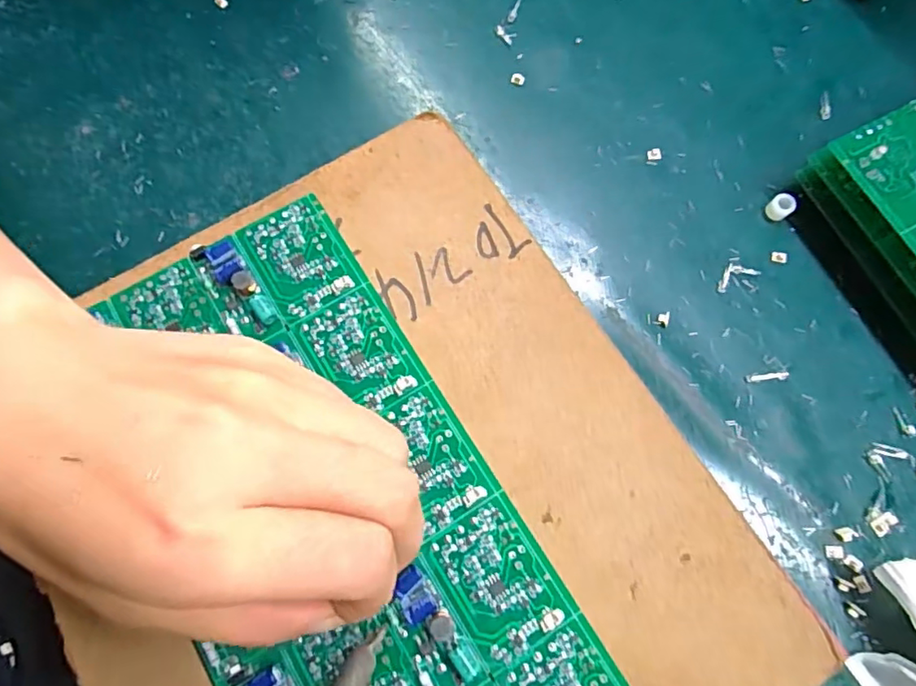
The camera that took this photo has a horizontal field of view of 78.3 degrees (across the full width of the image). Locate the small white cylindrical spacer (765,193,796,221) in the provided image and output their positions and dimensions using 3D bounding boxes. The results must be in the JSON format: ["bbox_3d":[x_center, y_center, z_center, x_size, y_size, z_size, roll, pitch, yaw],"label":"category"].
[{"bbox_3d":[0.143,-0.060,0.249,0.008,0.009,0.009,-37,77,-11],"label":"small white cylindrical spacer"}]

